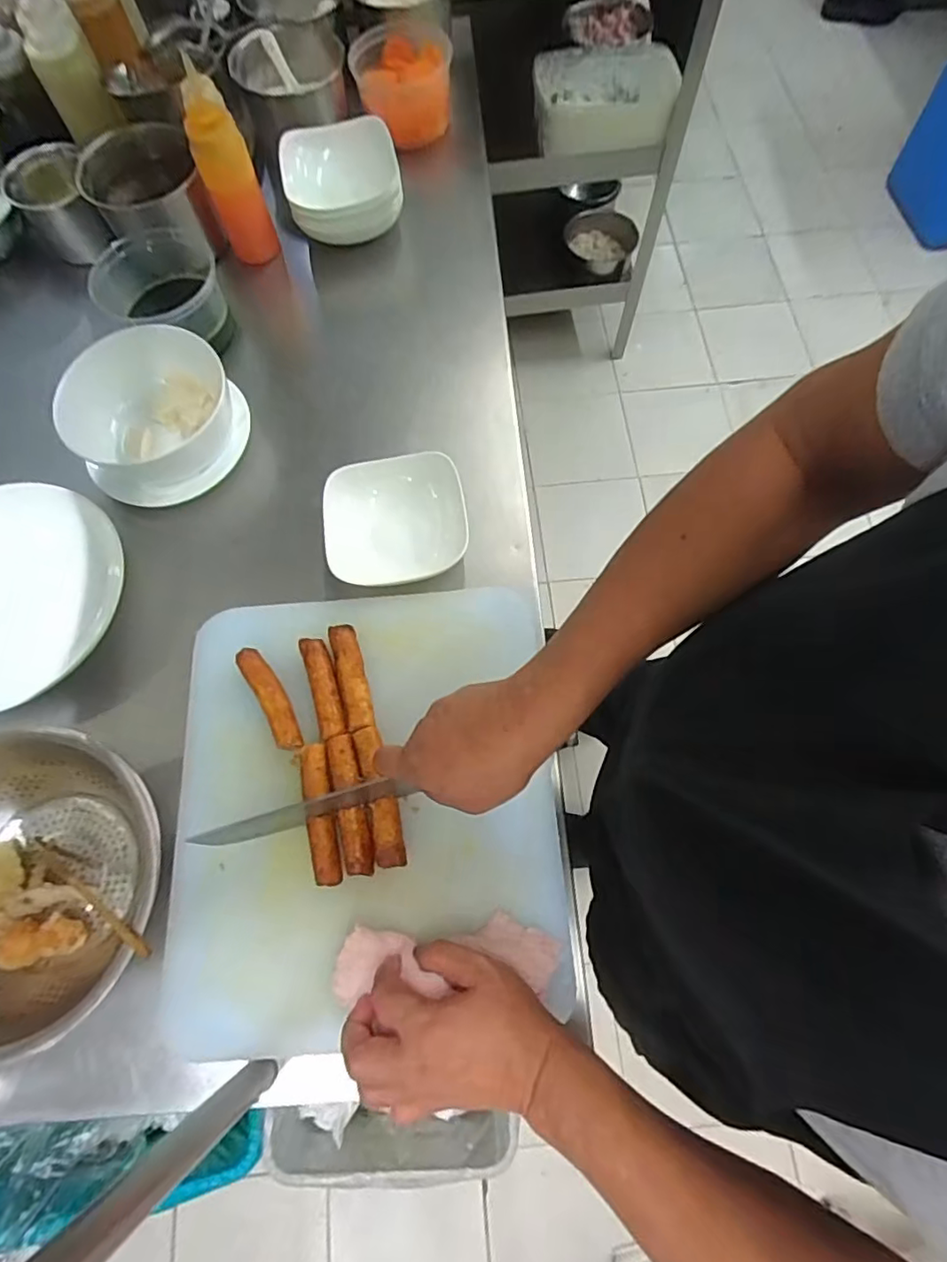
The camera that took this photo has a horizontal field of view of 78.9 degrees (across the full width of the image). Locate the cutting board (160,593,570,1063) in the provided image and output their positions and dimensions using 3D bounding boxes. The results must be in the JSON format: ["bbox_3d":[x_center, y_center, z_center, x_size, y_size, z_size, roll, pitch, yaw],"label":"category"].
[{"bbox_3d":[-0.097,0.146,0.526,0.340,0.029,0.381,-4,73,-2],"label":"cutting board"}]

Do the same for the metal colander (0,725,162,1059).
[{"bbox_3d":[-0.382,0.214,0.467,0.198,0.096,0.228,-34,73,-10],"label":"metal colander"}]

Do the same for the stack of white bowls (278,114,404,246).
[{"bbox_3d":[-0.176,-0.599,0.782,0.148,0.101,0.124,-17,71,-5],"label":"stack of white bowls"}]

